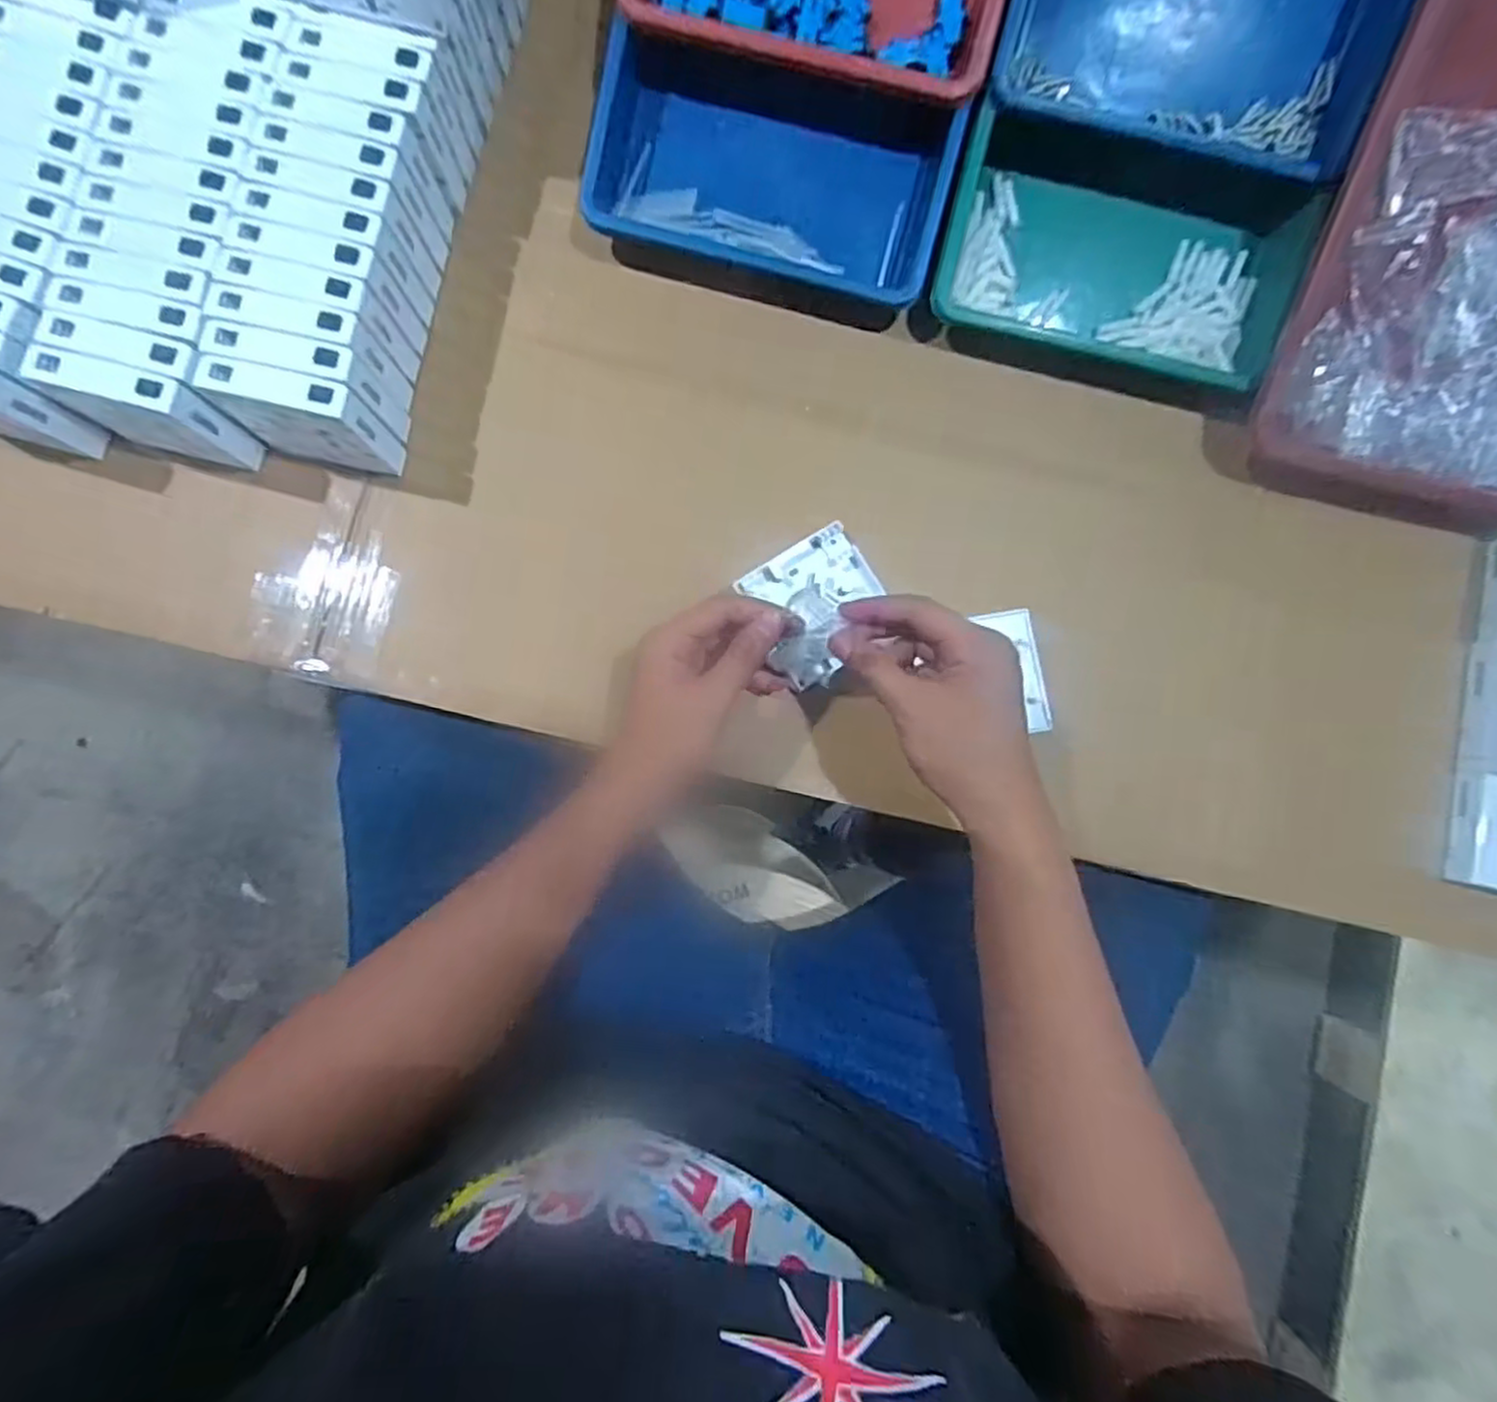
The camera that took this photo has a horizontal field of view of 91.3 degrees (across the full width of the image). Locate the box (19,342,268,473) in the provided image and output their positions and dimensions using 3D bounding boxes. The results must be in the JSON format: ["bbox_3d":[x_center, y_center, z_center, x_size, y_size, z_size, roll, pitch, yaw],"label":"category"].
[{"bbox_3d":[-0.370,-0.178,0.454,0.095,0.077,0.025,12,85,-2],"label":"box"}]

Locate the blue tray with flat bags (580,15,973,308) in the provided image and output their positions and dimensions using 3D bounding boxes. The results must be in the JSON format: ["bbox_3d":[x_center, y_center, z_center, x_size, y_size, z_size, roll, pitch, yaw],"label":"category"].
[{"bbox_3d":[0.014,-0.360,0.519,0.237,0.060,0.123,12,109,-2],"label":"blue tray with flat bags"}]

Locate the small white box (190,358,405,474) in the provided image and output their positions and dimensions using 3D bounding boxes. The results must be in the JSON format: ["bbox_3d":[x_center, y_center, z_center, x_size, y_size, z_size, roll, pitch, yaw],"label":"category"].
[{"bbox_3d":[-0.277,-0.174,0.463,0.088,0.088,0.027,13,85,-2],"label":"small white box"}]

